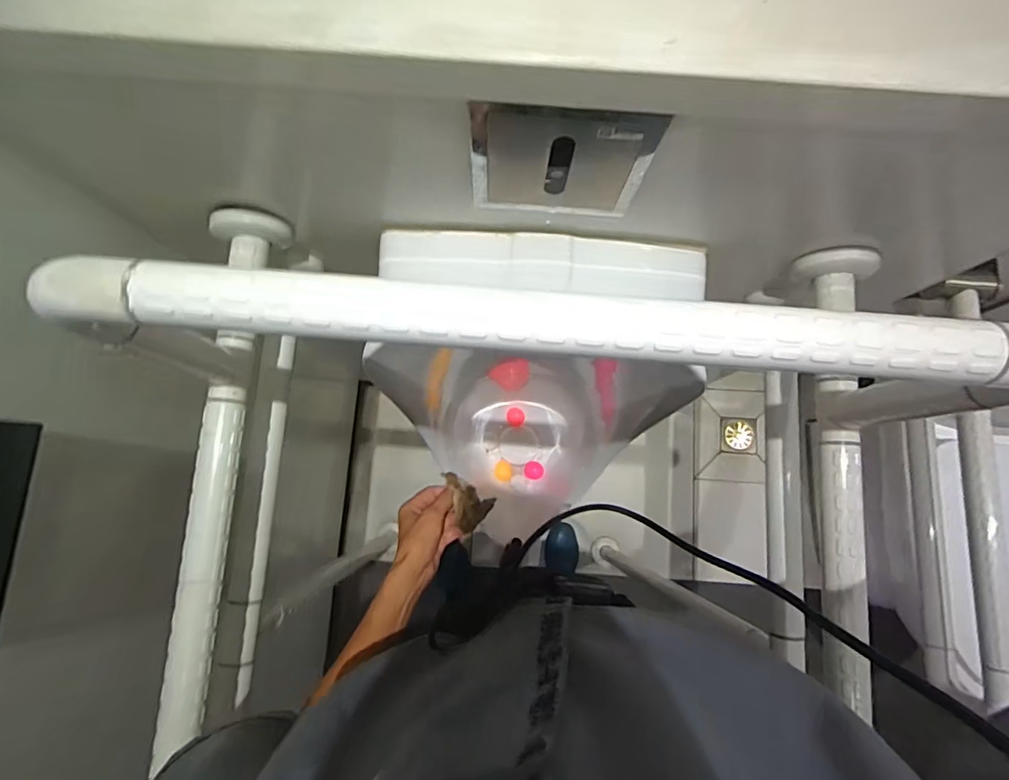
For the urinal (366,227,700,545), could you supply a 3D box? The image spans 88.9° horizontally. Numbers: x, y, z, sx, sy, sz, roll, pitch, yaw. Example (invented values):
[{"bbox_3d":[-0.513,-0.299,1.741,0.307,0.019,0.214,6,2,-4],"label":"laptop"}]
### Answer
[{"bbox_3d":[0.028,0.044,0.761,0.345,0.616,0.328,2,81,-1],"label":"urinal"}]

